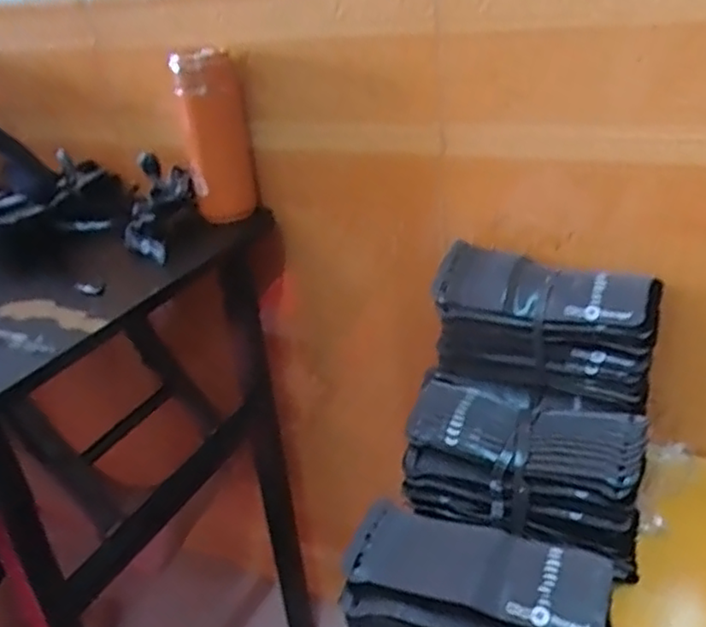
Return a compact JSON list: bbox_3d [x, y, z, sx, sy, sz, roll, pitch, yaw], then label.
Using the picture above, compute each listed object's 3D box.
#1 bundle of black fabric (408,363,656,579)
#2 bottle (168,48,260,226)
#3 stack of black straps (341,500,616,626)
[{"bbox_3d":[0.168,0.131,0.641,0.202,0.106,0.144,9,32,27],"label":"bundle of black fabric"},{"bbox_3d":[-0.157,-0.203,0.795,0.076,0.196,0.054,-11,29,-8],"label":"bottle"},{"bbox_3d":[0.098,0.228,0.542,0.201,0.077,0.094,3,30,18],"label":"stack of black straps"}]

